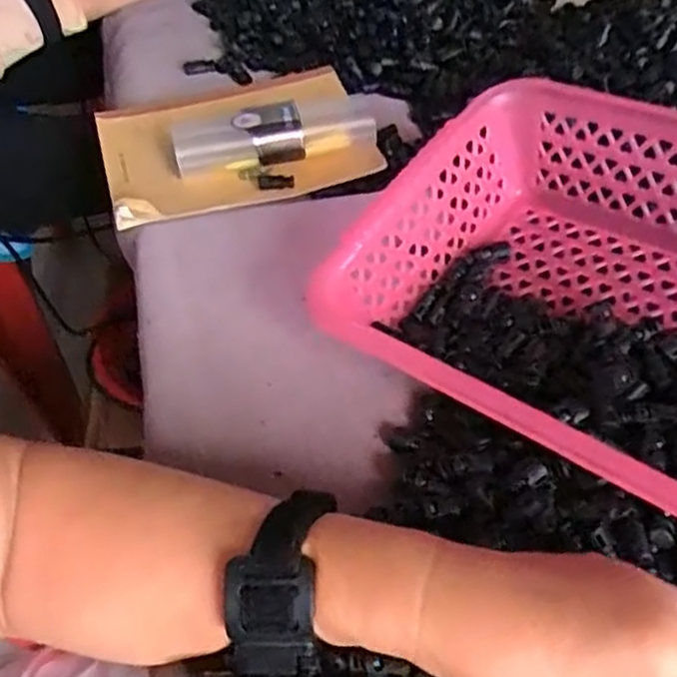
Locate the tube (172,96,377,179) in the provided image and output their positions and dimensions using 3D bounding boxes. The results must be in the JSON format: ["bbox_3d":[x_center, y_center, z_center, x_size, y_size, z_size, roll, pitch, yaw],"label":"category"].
[{"bbox_3d":[-0.050,-0.162,0.568,0.158,0.039,0.048,-10,54,-7],"label":"tube"}]

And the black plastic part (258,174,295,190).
[{"bbox_3d":[-0.047,-0.120,0.551,0.027,0.009,0.009,-8,54,-6],"label":"black plastic part"}]

